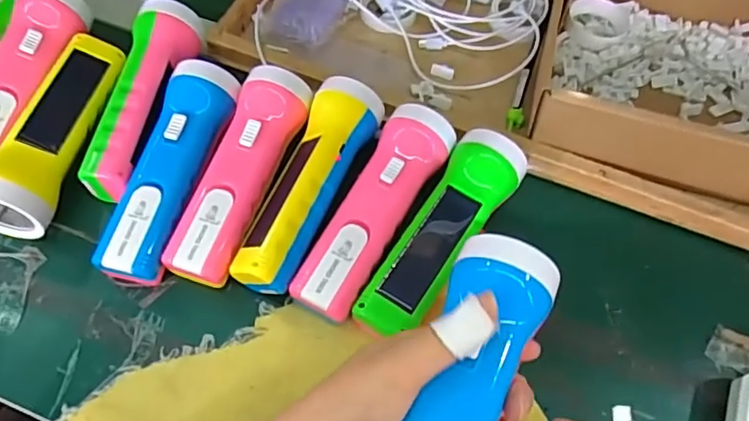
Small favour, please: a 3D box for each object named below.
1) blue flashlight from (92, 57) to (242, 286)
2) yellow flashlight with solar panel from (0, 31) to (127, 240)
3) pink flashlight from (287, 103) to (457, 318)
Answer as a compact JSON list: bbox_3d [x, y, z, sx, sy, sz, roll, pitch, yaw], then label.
[{"bbox_3d":[-0.141,-0.030,0.387,0.050,0.037,0.163,12,59,3],"label":"blue flashlight"},{"bbox_3d":[-0.229,-0.057,0.401,0.044,0.044,0.163,12,59,3],"label":"yellow flashlight with solar panel"},{"bbox_3d":[0.002,0.000,0.382,0.049,0.042,0.164,26,60,11],"label":"pink flashlight"}]

